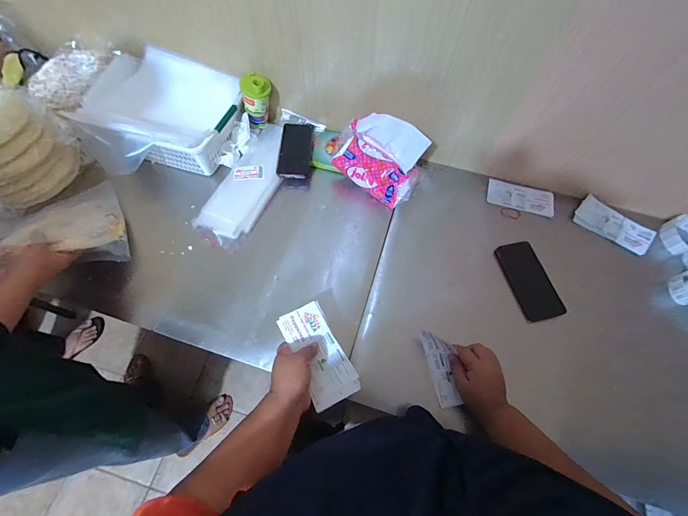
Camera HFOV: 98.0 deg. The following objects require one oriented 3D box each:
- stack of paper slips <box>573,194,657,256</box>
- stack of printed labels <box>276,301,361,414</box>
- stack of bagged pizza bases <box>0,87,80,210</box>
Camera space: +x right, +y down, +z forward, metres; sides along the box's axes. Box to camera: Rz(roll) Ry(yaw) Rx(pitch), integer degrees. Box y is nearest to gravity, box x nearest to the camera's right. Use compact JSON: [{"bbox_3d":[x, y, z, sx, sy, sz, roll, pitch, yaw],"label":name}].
[{"bbox_3d":[0.611,-0.073,0.680,0.153,0.025,0.079,39,70,16],"label":"stack of paper slips"},{"bbox_3d":[-0.043,0.157,0.499,0.078,0.011,0.163,-27,67,-13],"label":"stack of printed labels"},{"bbox_3d":[-0.725,-0.239,0.652,0.162,0.163,0.197,28,67,12],"label":"stack of bagged pizza bases"}]

